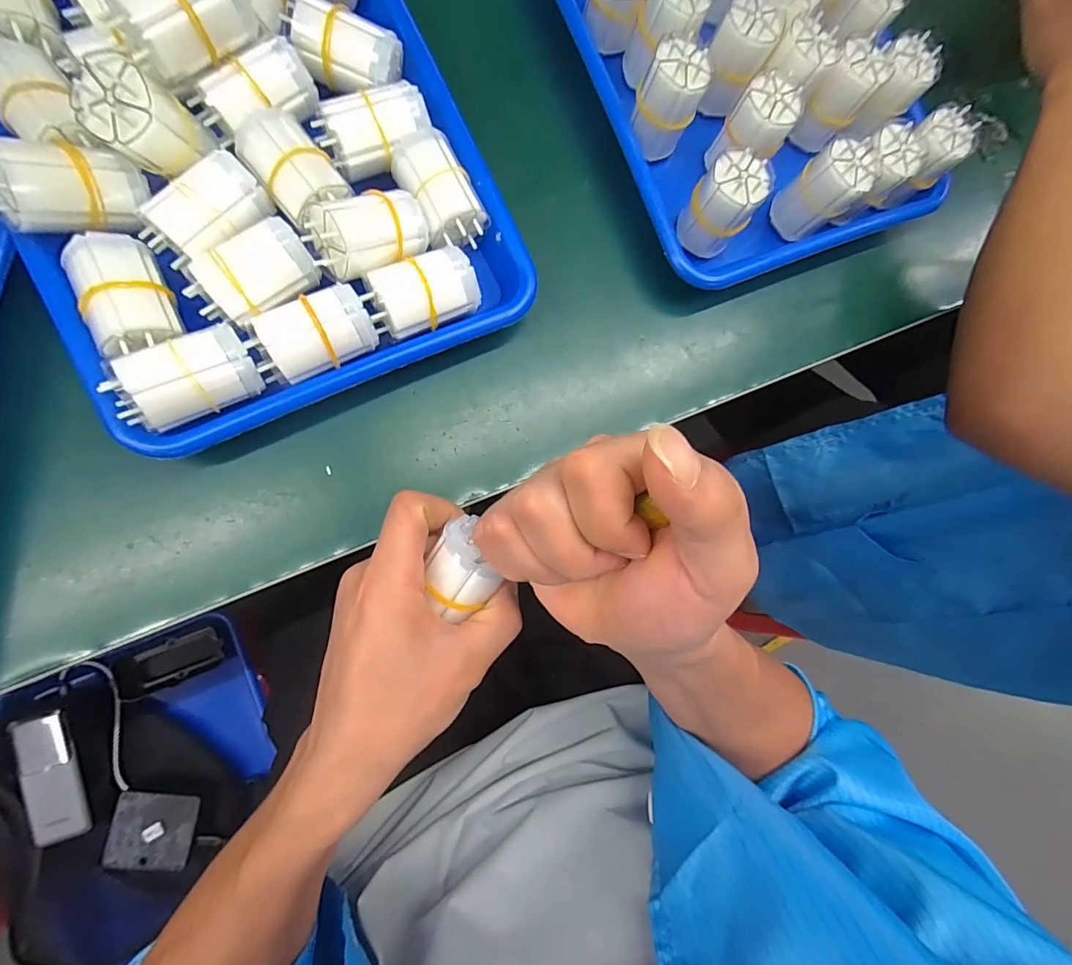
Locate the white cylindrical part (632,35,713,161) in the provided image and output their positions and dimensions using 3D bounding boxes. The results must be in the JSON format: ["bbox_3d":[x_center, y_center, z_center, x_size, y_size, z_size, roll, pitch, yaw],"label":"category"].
[{"bbox_3d":[0.086,-0.249,0.310,0.037,0.054,0.032,26,83,-5],"label":"white cylindrical part"}]

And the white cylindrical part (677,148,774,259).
[{"bbox_3d":[0.121,-0.181,0.310,0.039,0.060,0.039,1,86,-8],"label":"white cylindrical part"}]

